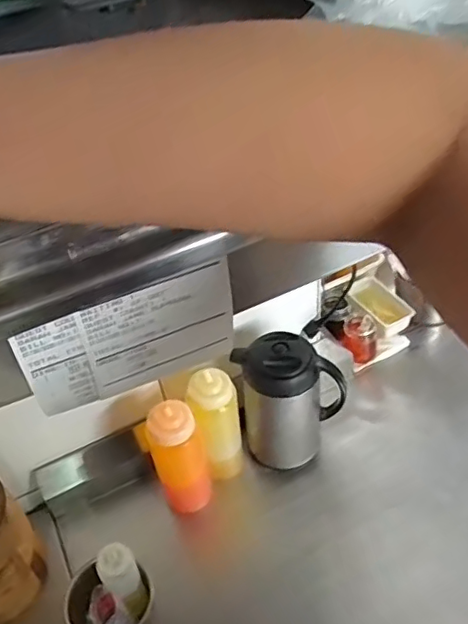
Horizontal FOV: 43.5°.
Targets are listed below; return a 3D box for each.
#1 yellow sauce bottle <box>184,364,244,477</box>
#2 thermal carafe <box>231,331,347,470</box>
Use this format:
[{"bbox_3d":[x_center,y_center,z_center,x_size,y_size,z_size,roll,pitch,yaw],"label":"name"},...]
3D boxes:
[{"bbox_3d":[-0.026,0.193,0.955,0.072,0.232,0.077,-3,44,3],"label":"yellow sauce bottle"},{"bbox_3d":[0.090,0.143,0.960,0.142,0.242,0.113,-27,48,-20],"label":"thermal carafe"}]

